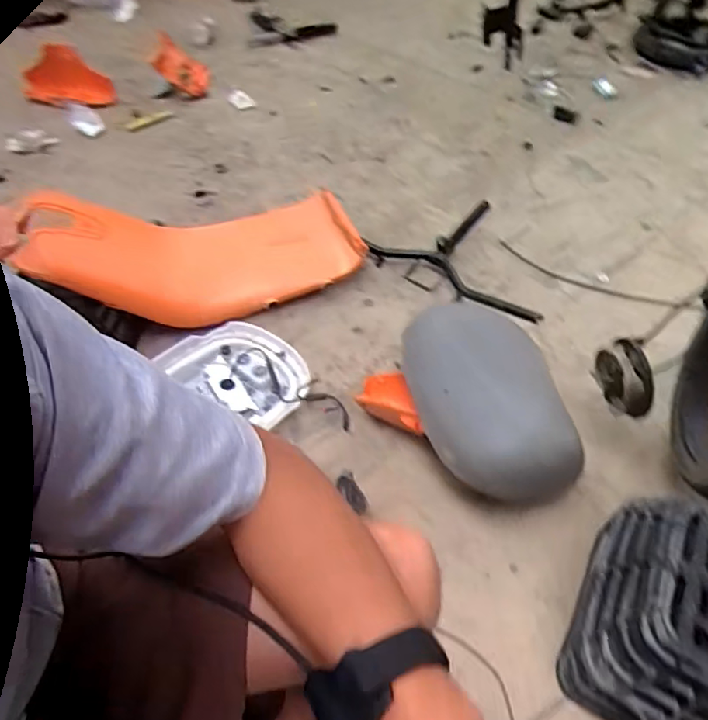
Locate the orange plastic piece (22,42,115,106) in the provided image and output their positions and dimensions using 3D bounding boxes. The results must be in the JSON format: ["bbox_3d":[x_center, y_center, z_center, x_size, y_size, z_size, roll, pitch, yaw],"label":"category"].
[{"bbox_3d":[-0.807,-0.798,1.584,0.237,0.133,0.093,5,52,6],"label":"orange plastic piece"}]

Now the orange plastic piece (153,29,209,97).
[{"bbox_3d":[-0.524,-0.878,1.679,0.212,0.061,0.107,44,62,4],"label":"orange plastic piece"}]

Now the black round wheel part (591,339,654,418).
[{"bbox_3d":[0.420,0.032,0.885,0.061,0.098,0.104,1,51,0],"label":"black round wheel part"}]

